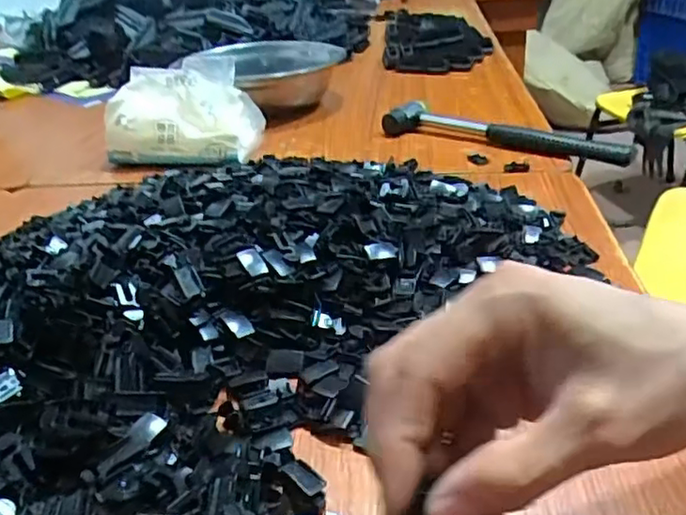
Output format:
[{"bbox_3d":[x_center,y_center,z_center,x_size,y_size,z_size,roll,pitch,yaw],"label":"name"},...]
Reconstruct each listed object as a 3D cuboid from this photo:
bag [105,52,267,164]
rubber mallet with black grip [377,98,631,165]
[{"bbox_3d":[-0.155,-0.138,0.604,0.135,0.083,0.072,-2,30,6],"label":"bag"},{"bbox_3d":[0.146,-0.115,0.580,0.228,0.024,0.036,15,36,30],"label":"rubber mallet with black grip"}]

